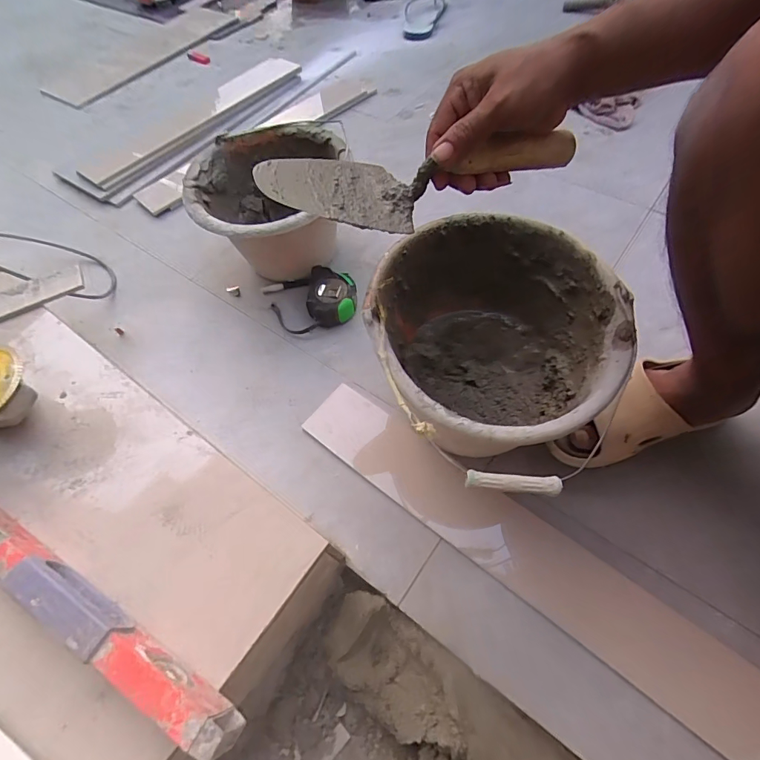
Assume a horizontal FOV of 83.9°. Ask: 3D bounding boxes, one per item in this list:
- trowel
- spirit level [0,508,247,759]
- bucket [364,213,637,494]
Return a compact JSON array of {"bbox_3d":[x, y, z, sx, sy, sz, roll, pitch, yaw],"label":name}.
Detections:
[{"bbox_3d":[0.041,-0.177,0.368,0.277,0.047,0.076,-12,60,-8],"label":"trowel"},{"bbox_3d":[-0.360,0.160,0.408,0.569,0.060,0.030,25,64,18],"label":"spirit level"},{"bbox_3d":[0.127,-0.021,0.515,0.275,0.205,0.286,-2,59,3],"label":"bucket"}]

